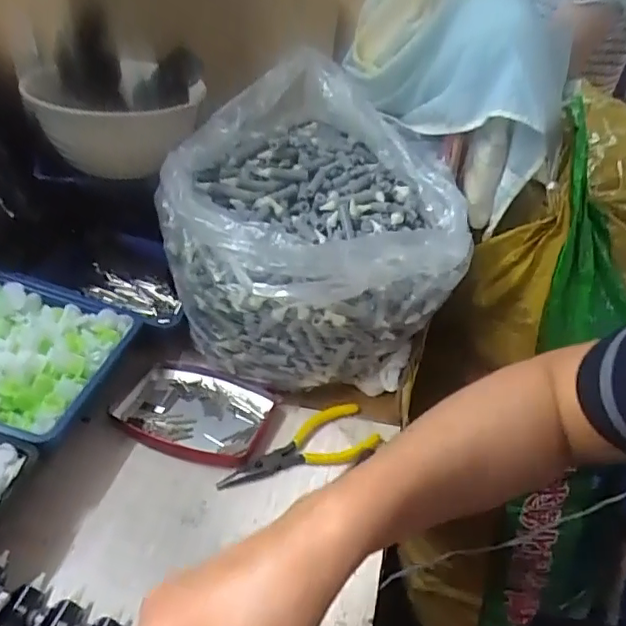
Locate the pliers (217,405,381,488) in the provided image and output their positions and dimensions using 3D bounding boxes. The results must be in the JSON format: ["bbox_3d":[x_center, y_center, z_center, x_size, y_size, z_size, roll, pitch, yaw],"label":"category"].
[{"bbox_3d":[-0.011,0.104,0.443,0.127,0.010,0.046,-13,39,-24],"label":"pliers"}]

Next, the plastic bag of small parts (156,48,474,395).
[{"bbox_3d":[-0.012,-0.073,0.517,0.232,0.204,0.255,-7,37,-16],"label":"plastic bag of small parts"}]

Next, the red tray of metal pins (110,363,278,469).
[{"bbox_3d":[-0.099,0.080,0.465,0.123,0.022,0.083,14,37,13],"label":"red tray of metal pins"}]

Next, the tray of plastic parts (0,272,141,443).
[{"bbox_3d":[-0.231,0.021,0.432,0.144,0.039,0.139,11,36,9],"label":"tray of plastic parts"}]

